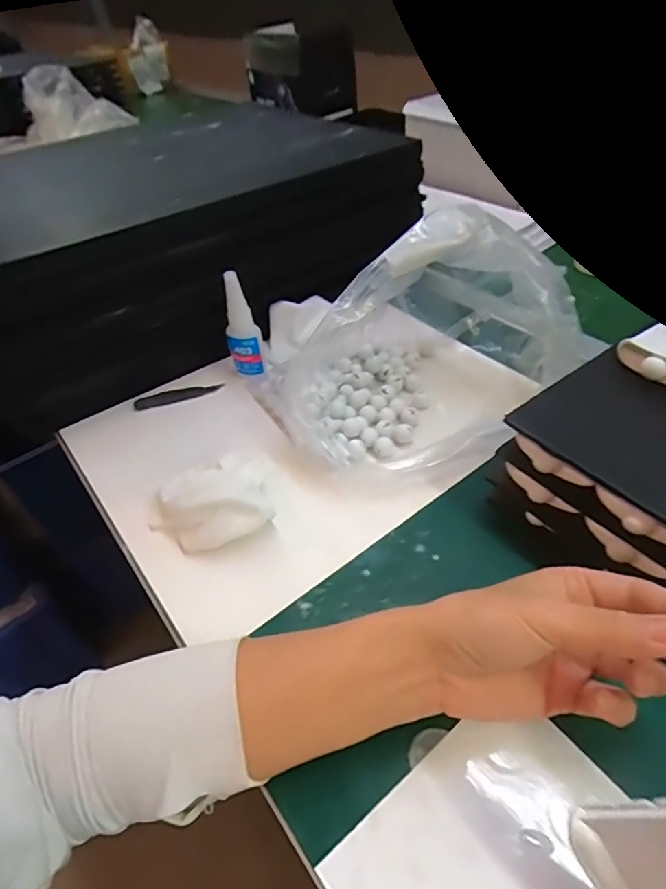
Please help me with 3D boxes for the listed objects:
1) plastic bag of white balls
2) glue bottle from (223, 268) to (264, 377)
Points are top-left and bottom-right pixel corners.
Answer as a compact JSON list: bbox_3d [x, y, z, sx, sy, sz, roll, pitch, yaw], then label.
[{"bbox_3d":[0.082,-0.100,0.428,0.281,0.142,0.183,-21,46,-16],"label":"plastic bag of white balls"},{"bbox_3d":[-0.087,-0.112,0.483,0.031,0.096,0.023,-14,45,-9],"label":"glue bottle"}]

